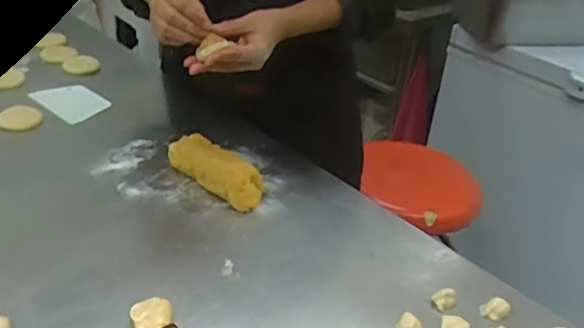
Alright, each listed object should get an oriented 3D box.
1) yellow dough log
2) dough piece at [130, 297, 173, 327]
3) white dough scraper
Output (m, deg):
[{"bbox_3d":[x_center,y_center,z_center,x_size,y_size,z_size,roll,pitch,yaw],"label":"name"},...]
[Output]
[{"bbox_3d":[-0.103,0.005,0.828,0.172,0.050,0.061,29,38,34],"label":"yellow dough log"},{"bbox_3d":[-0.137,0.149,0.599,0.039,0.014,0.039,4,30,-3],"label":"dough piece"},{"bbox_3d":[-0.359,-0.103,1.002,0.138,0.008,0.083,26,42,36],"label":"white dough scraper"}]

